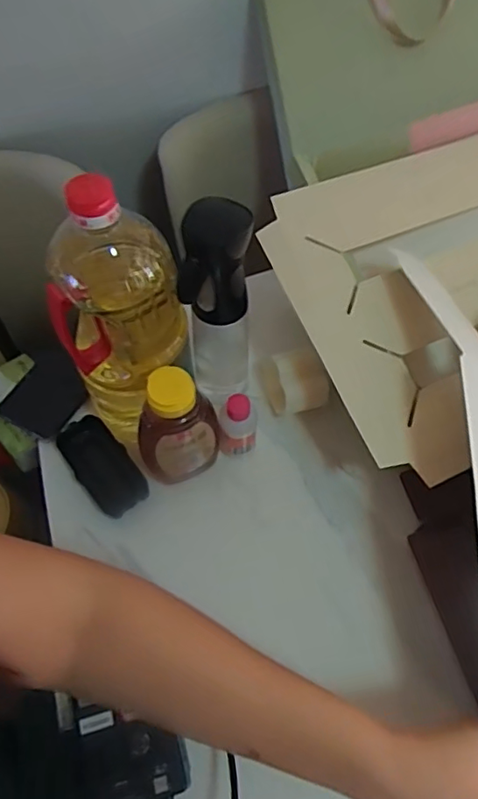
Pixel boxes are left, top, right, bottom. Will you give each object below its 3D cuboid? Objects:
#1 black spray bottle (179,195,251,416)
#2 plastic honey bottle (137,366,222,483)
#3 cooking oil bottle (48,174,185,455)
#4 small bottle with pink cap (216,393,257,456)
[{"bbox_3d":[-0.019,-0.078,0.544,0.059,0.231,0.061,0,61,1],"label":"black spray bottle"},{"bbox_3d":[-0.058,0.029,0.534,0.075,0.147,0.042,-29,65,-15],"label":"plastic honey bottle"},{"bbox_3d":[-0.101,-0.062,0.504,0.105,0.272,0.095,-11,61,-6],"label":"cooking oil bottle"},{"bbox_3d":[-0.001,0.029,0.574,0.037,0.086,0.029,-6,61,-3],"label":"small bottle with pink cap"}]

